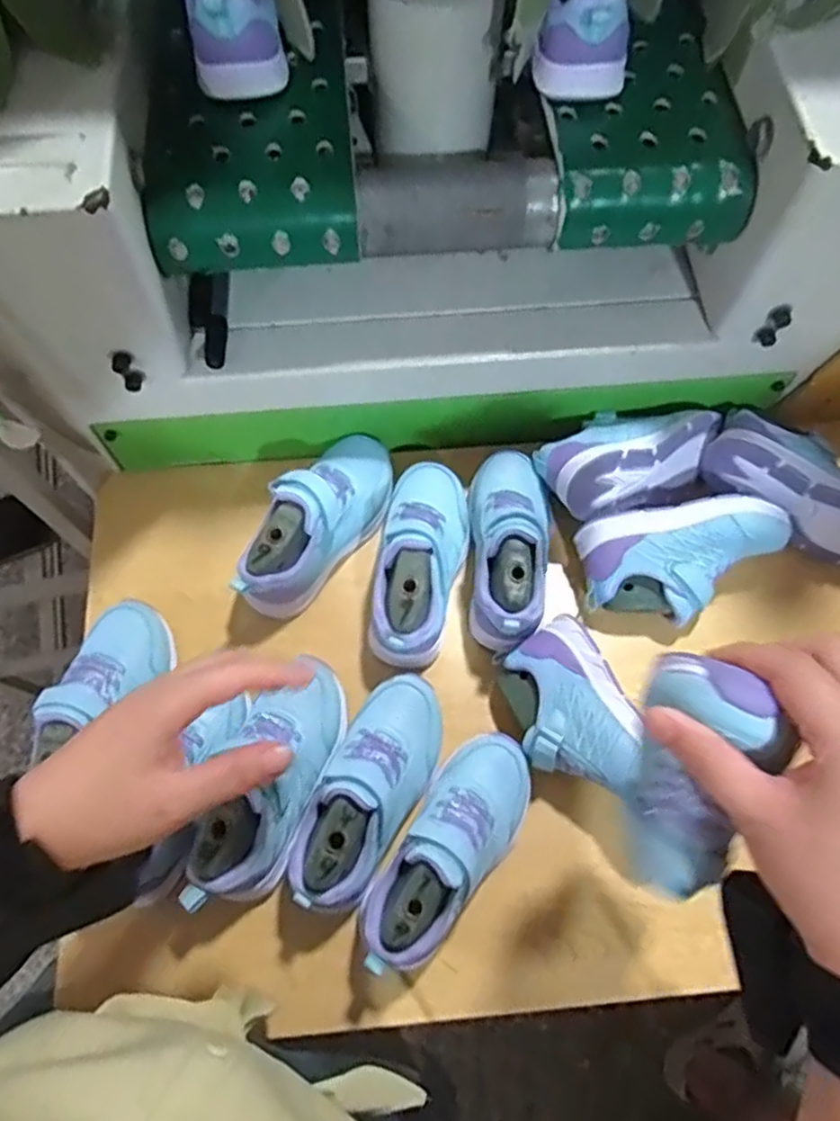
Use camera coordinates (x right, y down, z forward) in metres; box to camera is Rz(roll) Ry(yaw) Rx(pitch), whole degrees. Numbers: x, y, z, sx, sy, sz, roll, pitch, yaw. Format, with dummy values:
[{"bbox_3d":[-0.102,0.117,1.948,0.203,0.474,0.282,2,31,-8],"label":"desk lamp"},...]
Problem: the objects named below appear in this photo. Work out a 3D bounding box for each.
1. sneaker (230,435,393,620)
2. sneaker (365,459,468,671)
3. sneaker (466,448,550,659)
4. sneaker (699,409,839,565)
[{"bbox_3d":[-0.087,-0.037,0.614,0.072,0.080,0.184,32,72,10],"label":"sneaker"},{"bbox_3d":[0.001,-0.008,0.600,0.077,0.069,0.184,9,70,2],"label":"sneaker"},{"bbox_3d":[0.077,-0.018,0.609,0.070,0.069,0.183,7,70,1],"label":"sneaker"},{"bbox_3d":[0.343,-0.066,0.634,0.176,0.076,0.083,31,72,10],"label":"sneaker"}]

